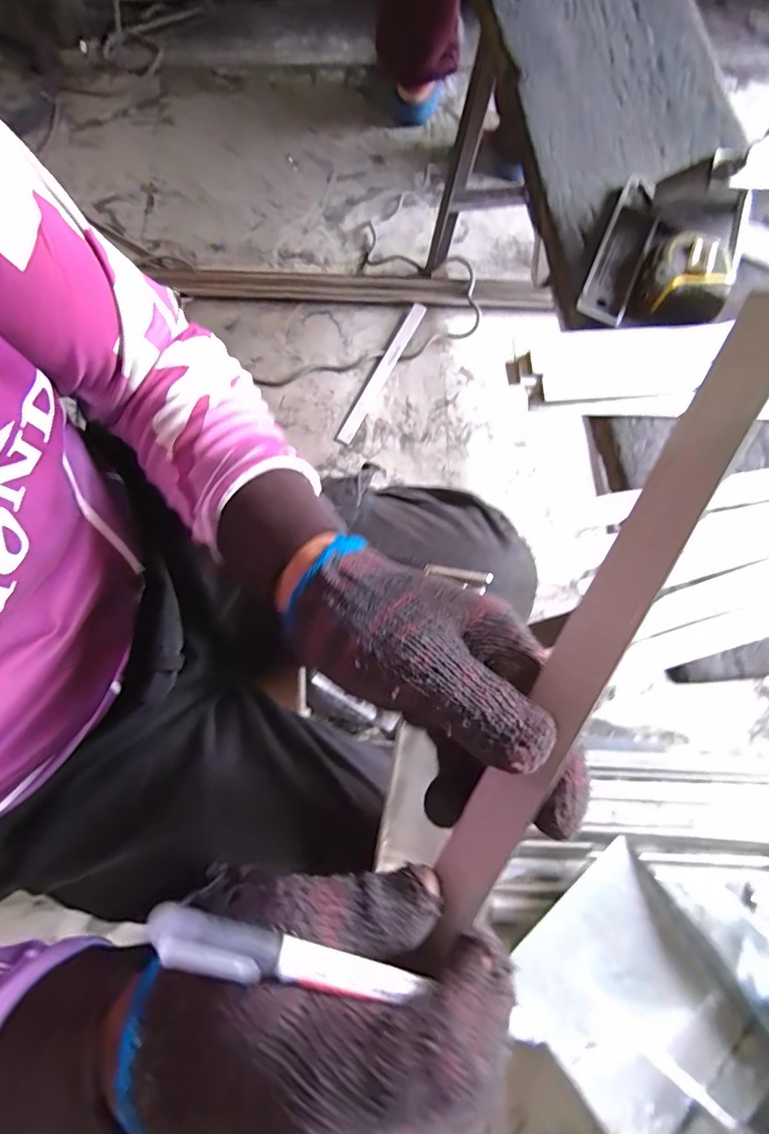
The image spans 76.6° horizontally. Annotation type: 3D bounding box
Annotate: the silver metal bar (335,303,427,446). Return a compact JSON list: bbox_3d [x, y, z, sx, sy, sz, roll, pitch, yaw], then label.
[{"bbox_3d":[-0.006,-0.367,0.923,0.032,0.008,0.315,28,83,7],"label":"silver metal bar"}]

